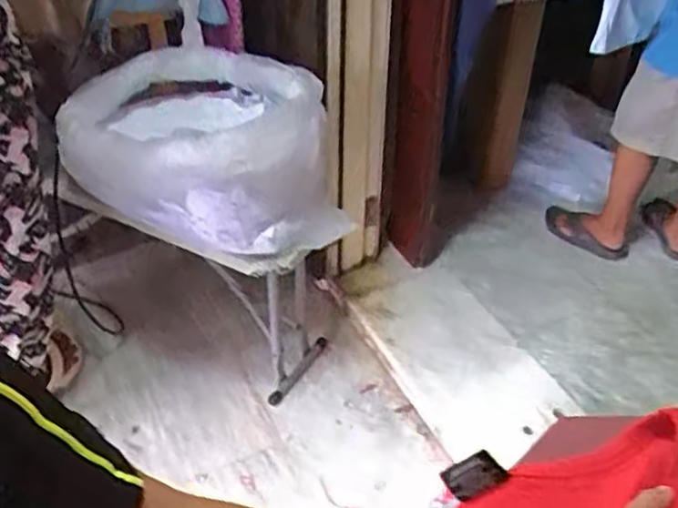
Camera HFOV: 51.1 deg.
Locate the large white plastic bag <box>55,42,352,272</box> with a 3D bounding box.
[{"bbox_3d":[-0.265,-0.196,1.465,0.544,0.311,0.360,23,45,25],"label":"large white plastic bag"}]

